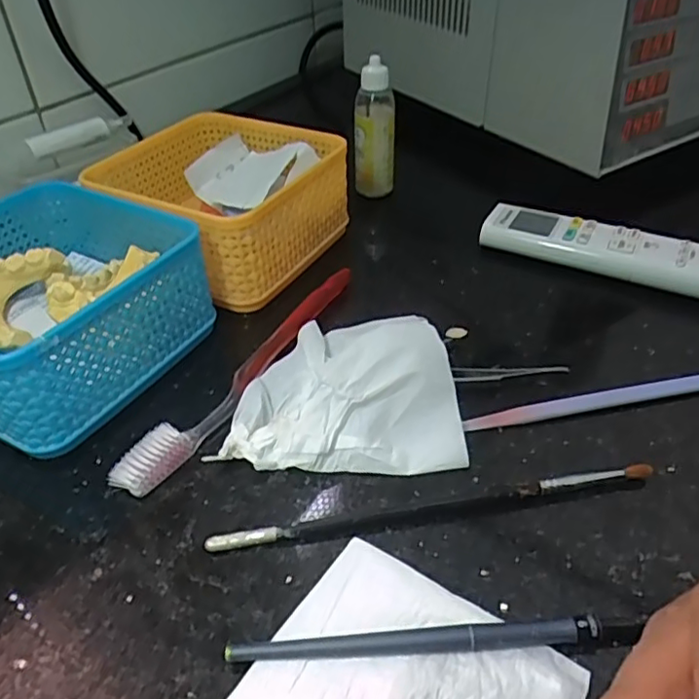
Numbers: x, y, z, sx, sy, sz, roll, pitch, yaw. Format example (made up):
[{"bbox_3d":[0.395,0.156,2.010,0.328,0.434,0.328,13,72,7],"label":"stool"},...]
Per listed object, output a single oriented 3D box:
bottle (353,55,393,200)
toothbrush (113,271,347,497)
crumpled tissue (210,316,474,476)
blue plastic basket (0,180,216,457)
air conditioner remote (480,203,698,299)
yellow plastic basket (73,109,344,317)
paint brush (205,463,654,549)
[{"bbox_3d":[0.020,-0.177,0.500,0.033,0.112,0.029,0,40,2],"label":"bottle"},{"bbox_3d":[-0.049,0.008,0.324,0.018,0.012,0.186,21,45,25],"label":"toothbrush"},{"bbox_3d":[-0.003,0.017,0.293,0.103,0.036,0.082,-3,40,-2],"label":"crumpled tissue"},{"bbox_3d":[-0.159,-0.024,0.325,0.126,0.065,0.127,20,45,24],"label":"blue plastic basket"},{"bbox_3d":[0.187,-0.071,0.433,0.177,0.023,0.041,17,44,21],"label":"air conditioner remote"},{"bbox_3d":[-0.084,-0.096,0.407,0.132,0.068,0.129,21,45,25],"label":"yellow plastic basket"},{"bbox_3d":[0.036,0.065,0.257,0.185,0.007,0.008,-7,40,-6],"label":"paint brush"}]

